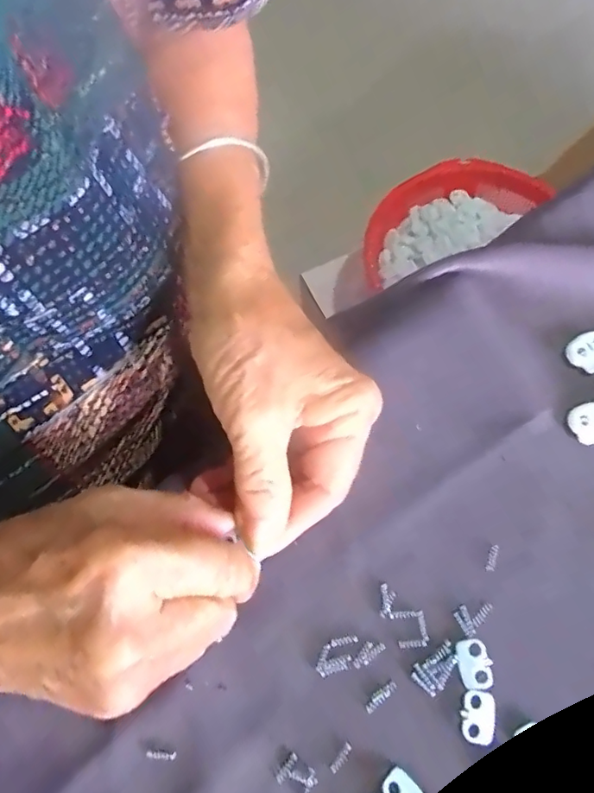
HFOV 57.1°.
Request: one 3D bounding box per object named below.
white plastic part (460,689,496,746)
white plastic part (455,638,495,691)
[{"bbox_3d":[0.073,0.128,0.217,0.013,0.004,0.019,3,67,3],"label":"white plastic part"},{"bbox_3d":[0.073,0.110,0.225,0.013,0.004,0.019,-11,67,-3],"label":"white plastic part"}]

